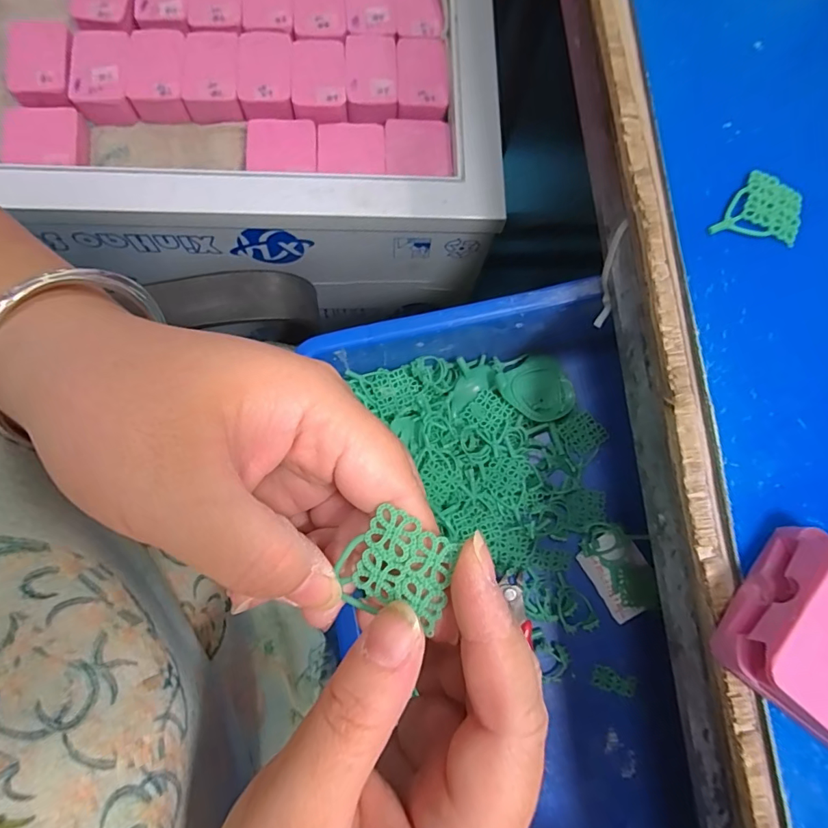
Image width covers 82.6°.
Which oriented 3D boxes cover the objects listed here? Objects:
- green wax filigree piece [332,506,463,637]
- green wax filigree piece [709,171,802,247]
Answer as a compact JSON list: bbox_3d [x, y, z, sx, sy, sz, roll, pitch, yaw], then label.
[{"bbox_3d":[-0.005,0.042,0.126,0.030,0.004,0.030,24,98,7],"label":"green wax filigree piece"},{"bbox_3d":[0.150,-0.090,0.205,0.036,0.004,0.032,14,78,0],"label":"green wax filigree piece"}]

